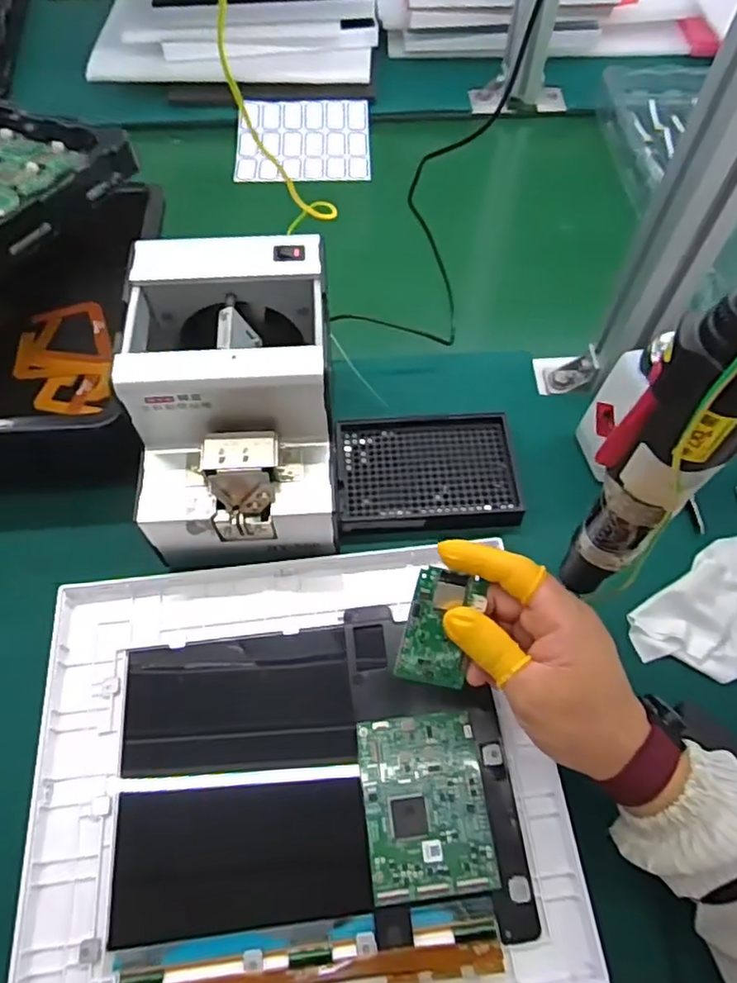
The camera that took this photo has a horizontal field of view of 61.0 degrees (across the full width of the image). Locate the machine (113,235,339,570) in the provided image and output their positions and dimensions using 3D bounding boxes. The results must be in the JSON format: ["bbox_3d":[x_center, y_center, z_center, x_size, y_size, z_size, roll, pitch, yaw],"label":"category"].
[{"bbox_3d":[-0.087,-0.057,0.430,0.124,0.138,0.172,-3,60,-2],"label":"machine"}]

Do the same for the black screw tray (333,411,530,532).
[{"bbox_3d":[0.046,-0.016,0.483,0.137,0.015,0.096,-1,60,-1],"label":"black screw tray"}]

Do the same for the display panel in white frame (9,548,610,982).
[{"bbox_3d":[-0.044,0.165,0.382,0.301,0.019,0.257,-7,60,-4],"label":"display panel in white frame"}]

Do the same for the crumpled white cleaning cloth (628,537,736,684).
[{"bbox_3d":[0.245,0.080,0.442,0.103,0.019,0.101,15,61,8],"label":"crumpled white cleaning cloth"}]

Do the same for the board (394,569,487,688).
[{"bbox_3d":[0.040,0.076,0.347,0.038,0.004,0.063,14,93,-7],"label":"board"}]

